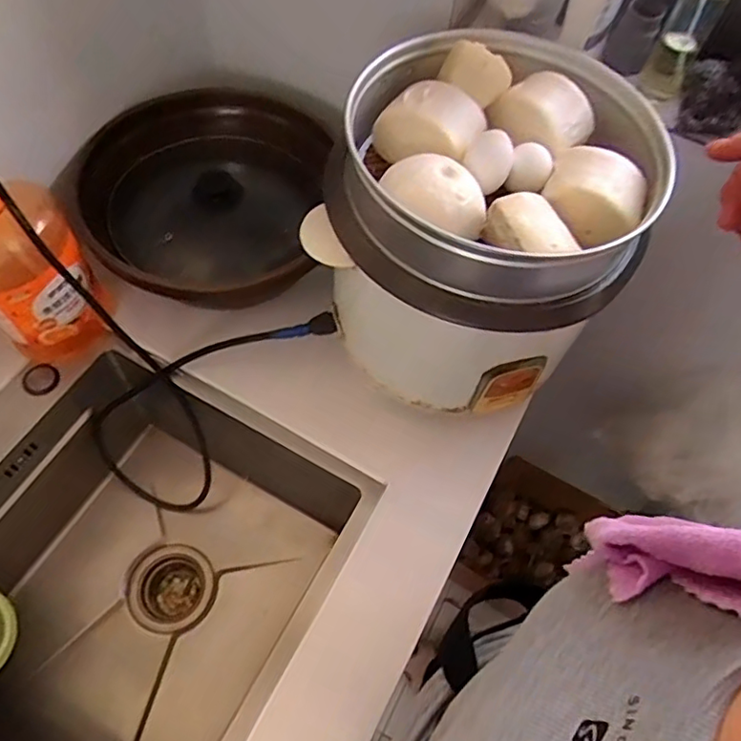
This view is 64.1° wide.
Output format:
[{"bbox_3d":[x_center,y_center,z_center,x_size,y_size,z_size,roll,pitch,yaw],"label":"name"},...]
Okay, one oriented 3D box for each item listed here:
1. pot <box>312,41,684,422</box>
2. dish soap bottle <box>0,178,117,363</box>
[{"bbox_3d":[0.101,-0.131,0.617,0.260,0.285,0.284,2,62,-3],"label":"pot"},{"bbox_3d":[-0.353,-0.106,0.608,0.120,0.260,0.073,-38,70,-21],"label":"dish soap bottle"}]

